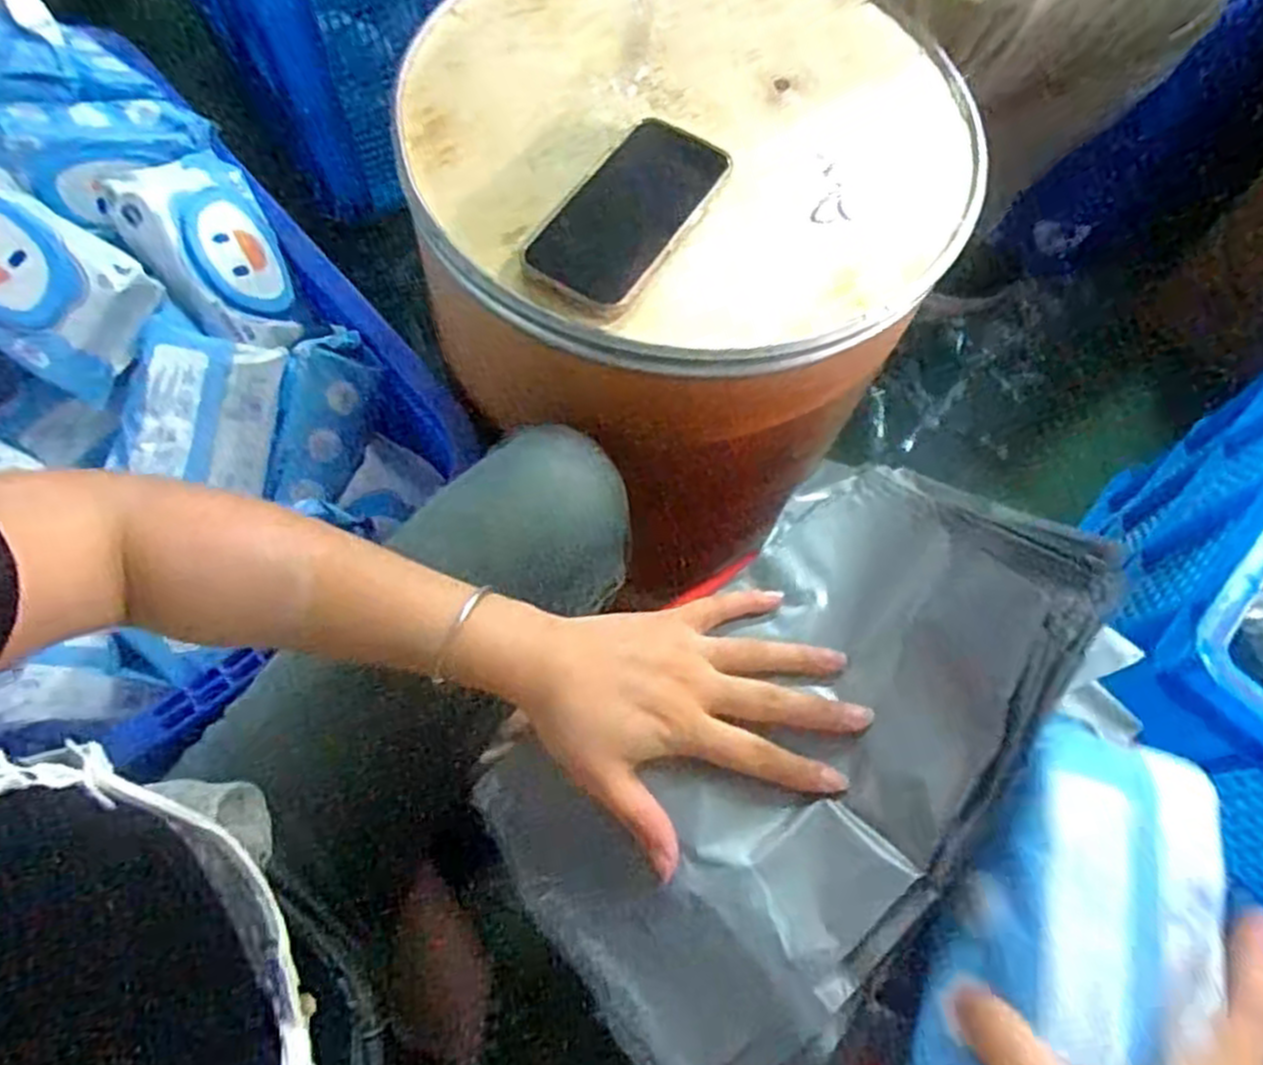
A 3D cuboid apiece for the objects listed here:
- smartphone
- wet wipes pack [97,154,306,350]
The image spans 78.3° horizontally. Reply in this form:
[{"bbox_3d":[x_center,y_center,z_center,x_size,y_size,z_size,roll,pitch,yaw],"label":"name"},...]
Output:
[{"bbox_3d":[-0.002,-0.205,0.492,0.079,0.008,0.152,30,69,12],"label":"smartphone"},{"bbox_3d":[-0.362,-0.239,0.665,0.109,0.048,0.193,-29,88,-29],"label":"wet wipes pack"}]

